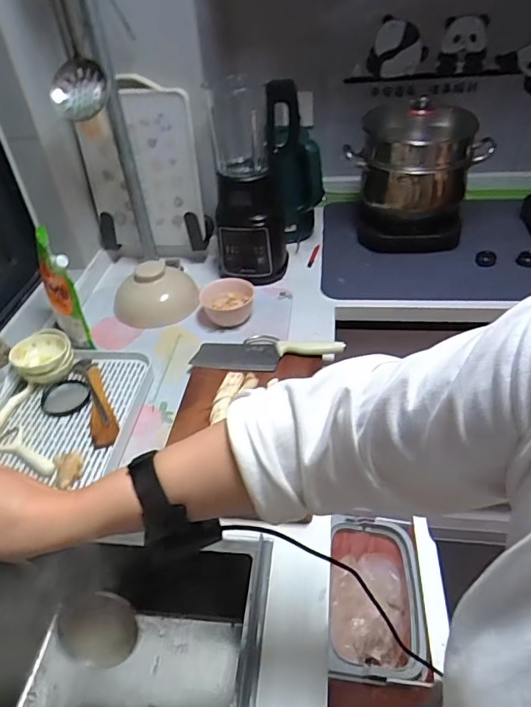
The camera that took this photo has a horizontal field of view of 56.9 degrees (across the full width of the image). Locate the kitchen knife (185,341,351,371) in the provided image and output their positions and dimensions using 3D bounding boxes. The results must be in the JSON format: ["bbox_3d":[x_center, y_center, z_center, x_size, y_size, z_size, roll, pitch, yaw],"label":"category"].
[{"bbox_3d":[0.003,0.007,0.923,0.279,0.039,0.089,5,41,11],"label":"kitchen knife"}]

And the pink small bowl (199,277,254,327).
[{"bbox_3d":[-0.084,-0.112,1.057,0.117,0.053,0.113,2,41,8],"label":"pink small bowl"}]

